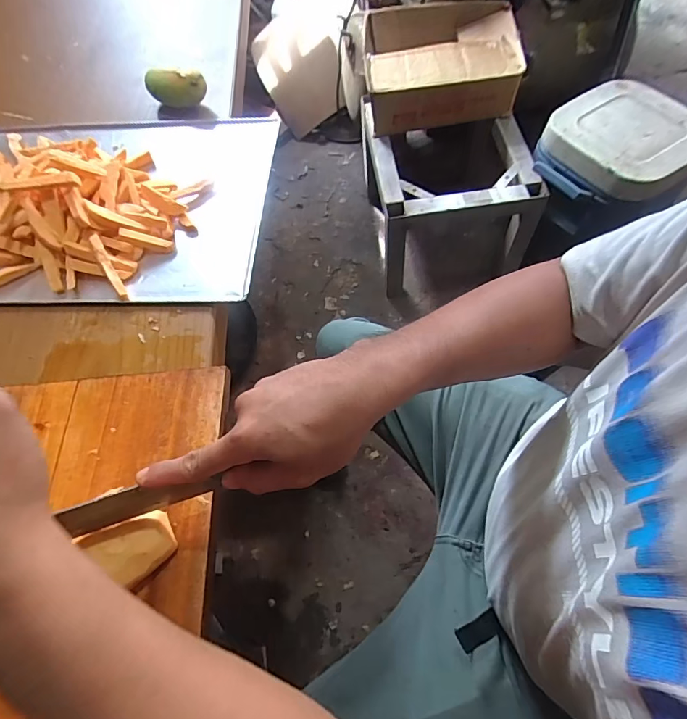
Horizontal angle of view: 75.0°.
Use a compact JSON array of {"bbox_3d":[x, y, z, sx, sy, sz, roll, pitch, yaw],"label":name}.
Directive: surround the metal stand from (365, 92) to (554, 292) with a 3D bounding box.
[{"bbox_3d":[0.307,-0.507,1.358,0.430,0.332,0.463,-6,61,0],"label":"metal stand"}]

